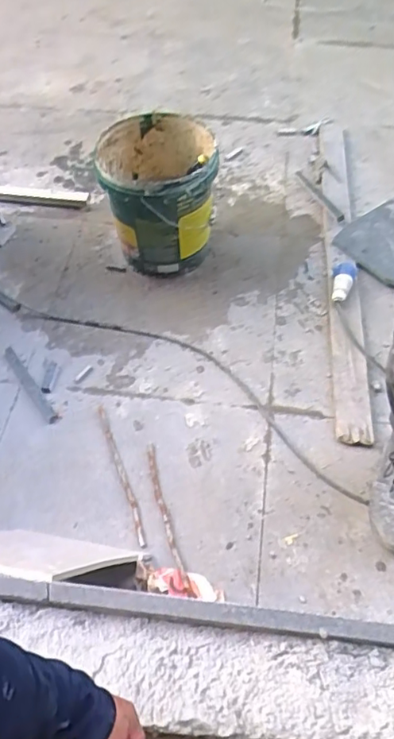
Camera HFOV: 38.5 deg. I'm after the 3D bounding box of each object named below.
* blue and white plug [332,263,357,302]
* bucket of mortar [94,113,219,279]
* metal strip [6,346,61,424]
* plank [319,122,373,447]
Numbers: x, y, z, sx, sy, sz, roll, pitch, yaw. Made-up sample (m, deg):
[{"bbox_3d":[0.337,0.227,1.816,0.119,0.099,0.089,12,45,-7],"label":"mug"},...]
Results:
[{"bbox_3d":[0.372,-0.229,1.442,0.058,0.050,0.127,18,57,13],"label":"blue and white plug"},{"bbox_3d":[-0.093,-0.427,1.455,0.272,0.343,0.258,-1,55,1],"label":"bucket of mortar"},{"bbox_3d":[-0.399,0.038,1.351,0.030,0.016,0.250,-33,61,-20],"label":"metal strip"},{"bbox_3d":[0.383,-0.300,1.498,0.081,0.028,1.078,2,55,3],"label":"plank"}]

